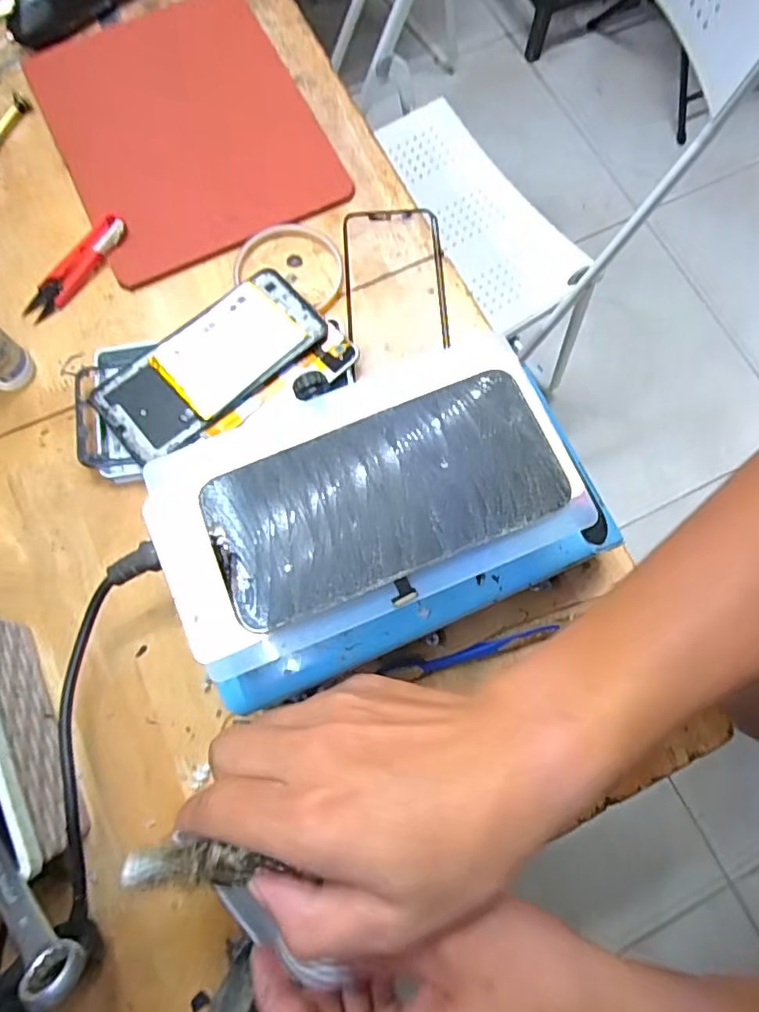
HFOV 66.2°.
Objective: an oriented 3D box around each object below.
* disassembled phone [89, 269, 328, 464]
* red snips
[{"bbox_3d":[-0.117,-0.099,0.405,0.158,0.006,0.072,-40,80,-9],"label":"disassembled phone"},{"bbox_3d":[-0.231,-0.181,0.438,0.023,0.019,0.097,36,77,9],"label":"red snips"}]

